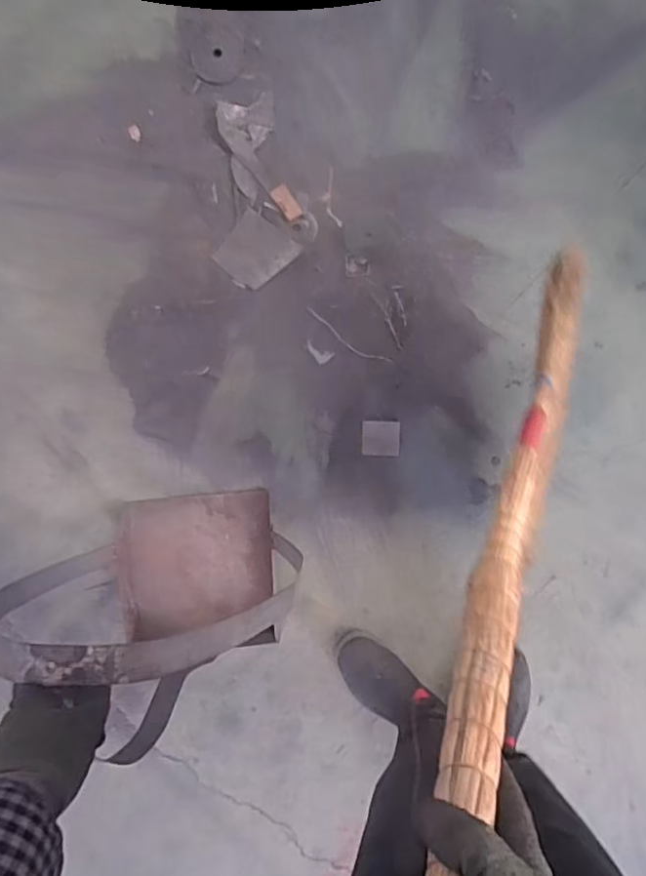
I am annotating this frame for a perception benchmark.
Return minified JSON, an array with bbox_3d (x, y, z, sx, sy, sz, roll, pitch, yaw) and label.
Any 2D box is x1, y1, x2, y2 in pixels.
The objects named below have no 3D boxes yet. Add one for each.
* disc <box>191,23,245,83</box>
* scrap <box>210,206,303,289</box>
[{"bbox_3d":[-0.183,-0.669,0.995,0.088,0.010,0.092,0,91,0],"label":"disc"},{"bbox_3d":[-0.116,-0.325,1.003,0.113,0.010,0.112,37,91,0],"label":"scrap"}]

